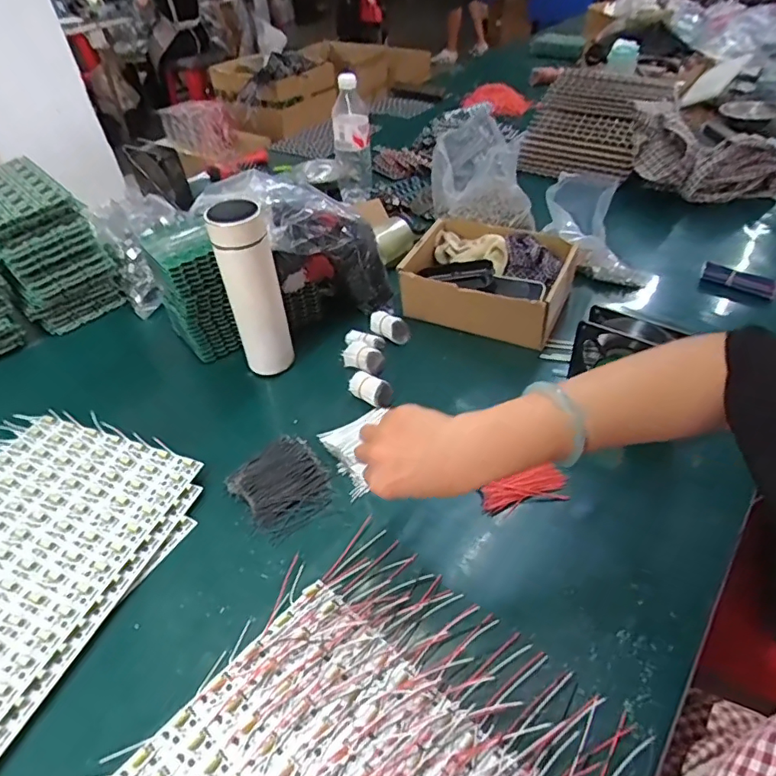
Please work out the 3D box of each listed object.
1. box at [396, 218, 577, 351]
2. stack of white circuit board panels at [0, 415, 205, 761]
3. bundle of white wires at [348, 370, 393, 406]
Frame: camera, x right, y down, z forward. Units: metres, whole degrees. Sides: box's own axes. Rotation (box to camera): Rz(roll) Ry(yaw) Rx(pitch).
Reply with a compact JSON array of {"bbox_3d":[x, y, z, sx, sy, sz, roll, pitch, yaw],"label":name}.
[{"bbox_3d":[0.149,-0.159,0.788,0.223,0.090,0.175,16,47,21],"label":"box"},{"bbox_3d":[-0.394,0.164,0.534,0.297,0.024,0.312,13,46,17],"label":"stack of white circuit board panels"},{"bbox_3d":[-0.021,0.003,0.676,0.055,0.037,0.031,27,52,28],"label":"bundle of white wires"}]

